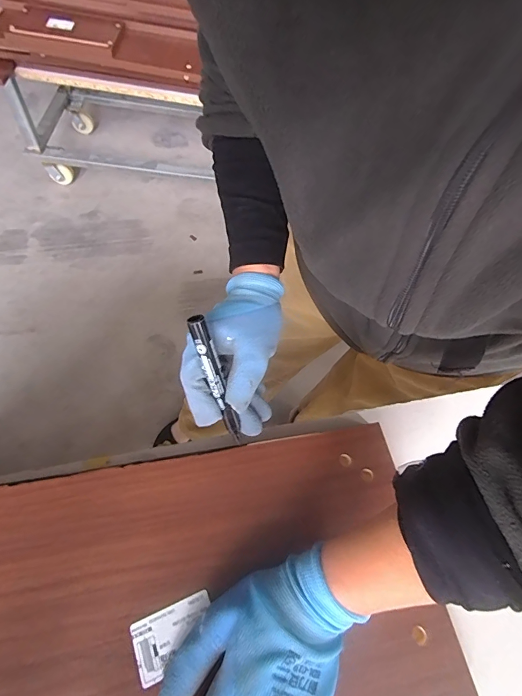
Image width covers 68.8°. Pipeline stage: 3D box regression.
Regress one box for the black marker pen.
[{"bbox_3d":[-0.037,0.033,0.322,0.011,0.128,0.013,-28,31,-23],"label":"black marker pen"}]

